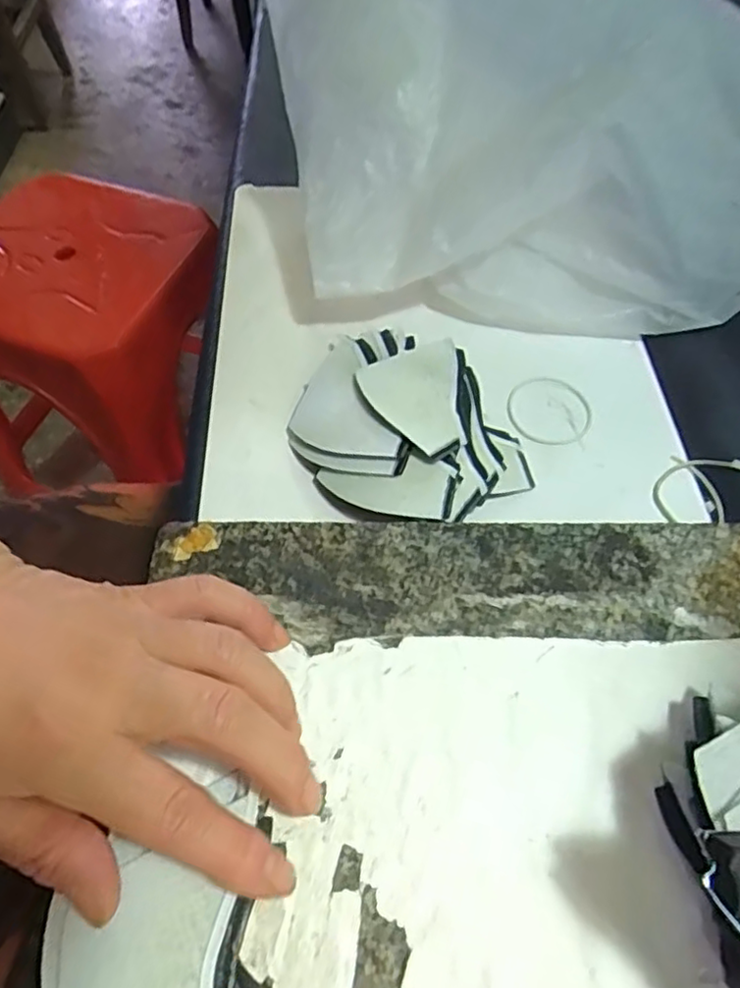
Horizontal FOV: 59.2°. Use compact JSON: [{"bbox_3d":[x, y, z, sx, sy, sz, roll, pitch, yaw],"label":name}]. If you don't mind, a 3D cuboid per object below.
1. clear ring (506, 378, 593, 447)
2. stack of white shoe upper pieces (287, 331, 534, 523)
[{"bbox_3d":[0.101,-0.047,0.368,0.048,0.006,0.047,0,58,1],"label":"clear ring"},{"bbox_3d":[0.016,-0.039,0.343,0.104,0.031,0.123,-22,60,-12],"label":"stack of white shoe upper pieces"}]

